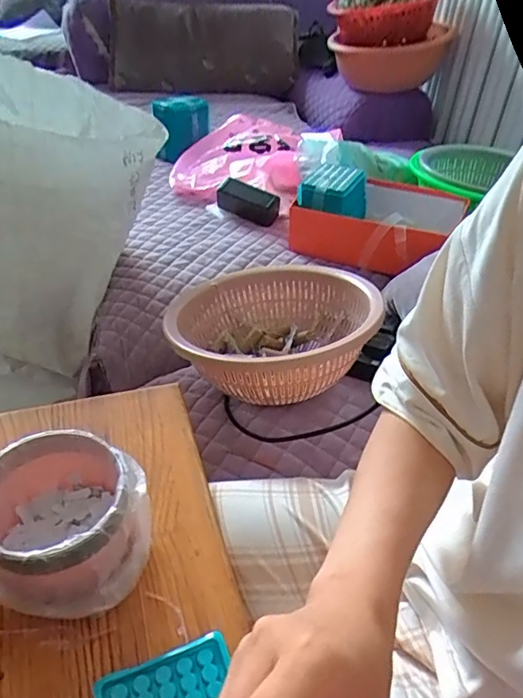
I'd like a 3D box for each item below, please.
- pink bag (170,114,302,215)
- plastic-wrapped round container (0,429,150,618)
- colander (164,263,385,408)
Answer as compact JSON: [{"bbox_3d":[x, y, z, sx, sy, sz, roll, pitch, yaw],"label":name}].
[{"bbox_3d":[-0.050,-0.452,1.255,0.278,0.103,0.356,6,39,2],"label":"pink bag"},{"bbox_3d":[-0.166,0.141,0.438,0.129,0.083,0.118,2,39,-2],"label":"plastic-wrapped round container"},{"bbox_3d":[0.012,-0.021,0.745,0.269,0.152,0.279,5,39,1],"label":"colander"}]

